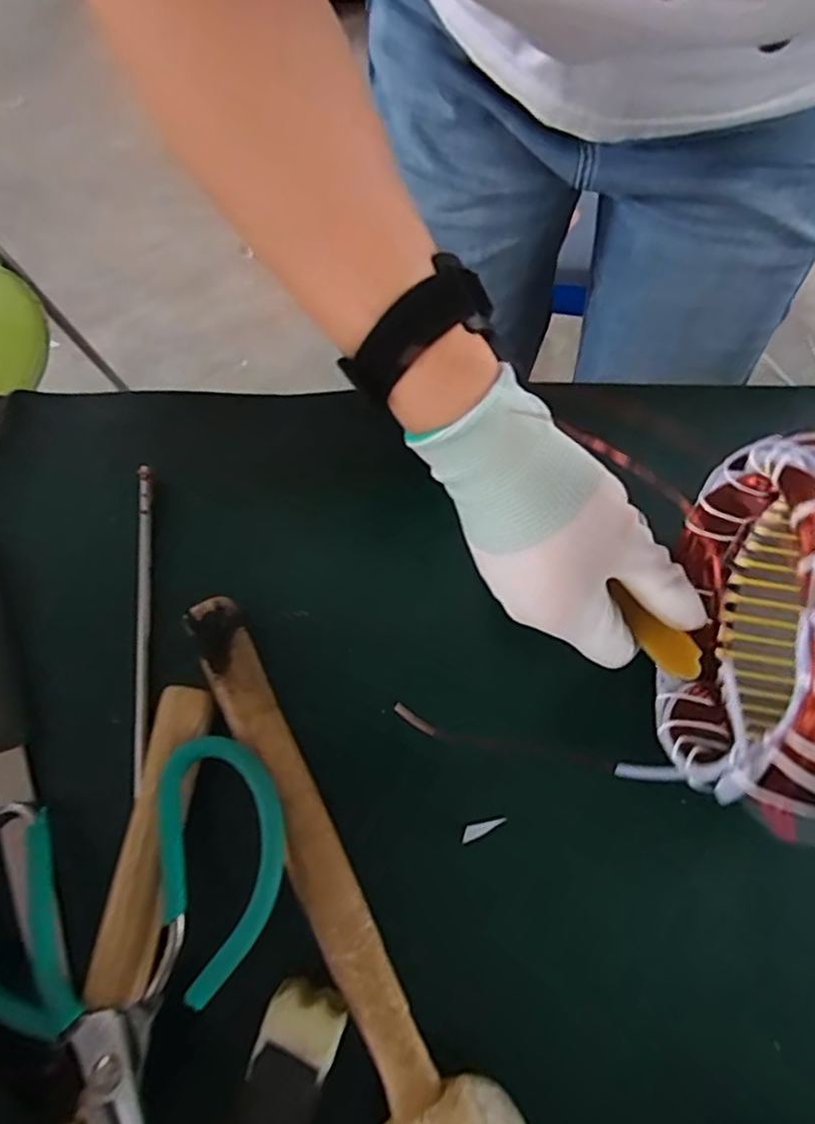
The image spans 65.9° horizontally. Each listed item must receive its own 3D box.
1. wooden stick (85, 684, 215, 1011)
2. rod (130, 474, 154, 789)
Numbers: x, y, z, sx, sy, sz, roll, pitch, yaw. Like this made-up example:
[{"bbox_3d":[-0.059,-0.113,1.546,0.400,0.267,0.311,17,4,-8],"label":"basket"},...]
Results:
[{"bbox_3d":[-0.110,0.118,0.273,0.027,0.011,0.125,8,69,3],"label":"wooden stick"},{"bbox_3d":[-0.134,0.027,0.319,0.009,0.009,0.167,-6,69,-3],"label":"rod"}]

